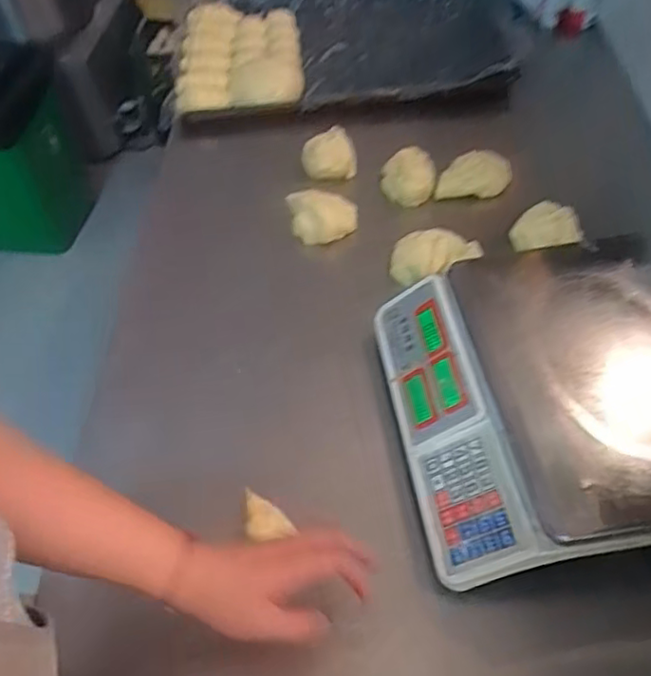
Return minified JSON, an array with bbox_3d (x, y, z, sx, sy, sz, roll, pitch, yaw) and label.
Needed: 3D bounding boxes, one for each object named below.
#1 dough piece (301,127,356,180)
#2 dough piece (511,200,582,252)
[{"bbox_3d":[0.005,-0.364,1.186,0.106,0.065,0.106,-4,52,1],"label":"dough piece"},{"bbox_3d":[0.315,-0.156,0.869,0.094,0.041,0.086,-12,53,-5],"label":"dough piece"}]

